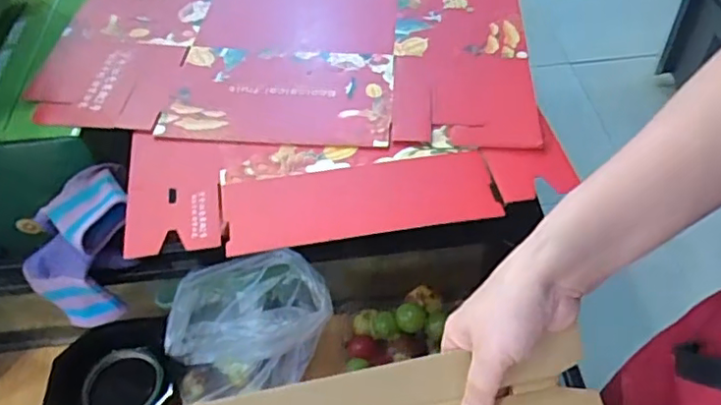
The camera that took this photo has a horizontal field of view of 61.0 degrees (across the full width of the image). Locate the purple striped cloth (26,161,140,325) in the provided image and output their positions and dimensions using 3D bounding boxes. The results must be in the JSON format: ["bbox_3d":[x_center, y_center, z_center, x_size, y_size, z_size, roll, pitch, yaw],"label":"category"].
[{"bbox_3d":[-0.266,0.048,0.608,0.087,0.130,0.122,35,59,29],"label":"purple striped cloth"}]

